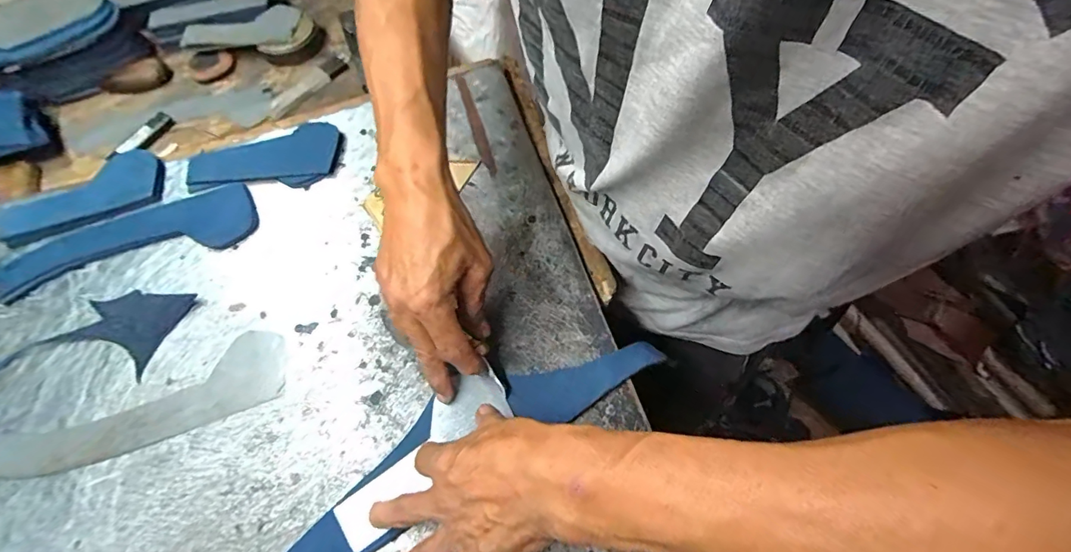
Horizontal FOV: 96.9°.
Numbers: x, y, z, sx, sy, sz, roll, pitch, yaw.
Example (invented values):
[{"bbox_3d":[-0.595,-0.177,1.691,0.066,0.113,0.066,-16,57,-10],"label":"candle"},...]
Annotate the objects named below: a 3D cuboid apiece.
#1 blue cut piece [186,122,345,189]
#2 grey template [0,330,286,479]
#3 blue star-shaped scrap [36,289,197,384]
[{"bbox_3d":[-0.279,-0.119,0.489,0.157,0.012,0.070,-9,63,-6],"label":"blue cut piece"},{"bbox_3d":[-0.318,0.109,0.381,0.228,0.005,0.061,-20,65,-12],"label":"grey template"},{"bbox_3d":[-0.362,0.038,0.418,0.095,0.009,0.077,20,64,9],"label":"blue star-shaped scrap"}]

